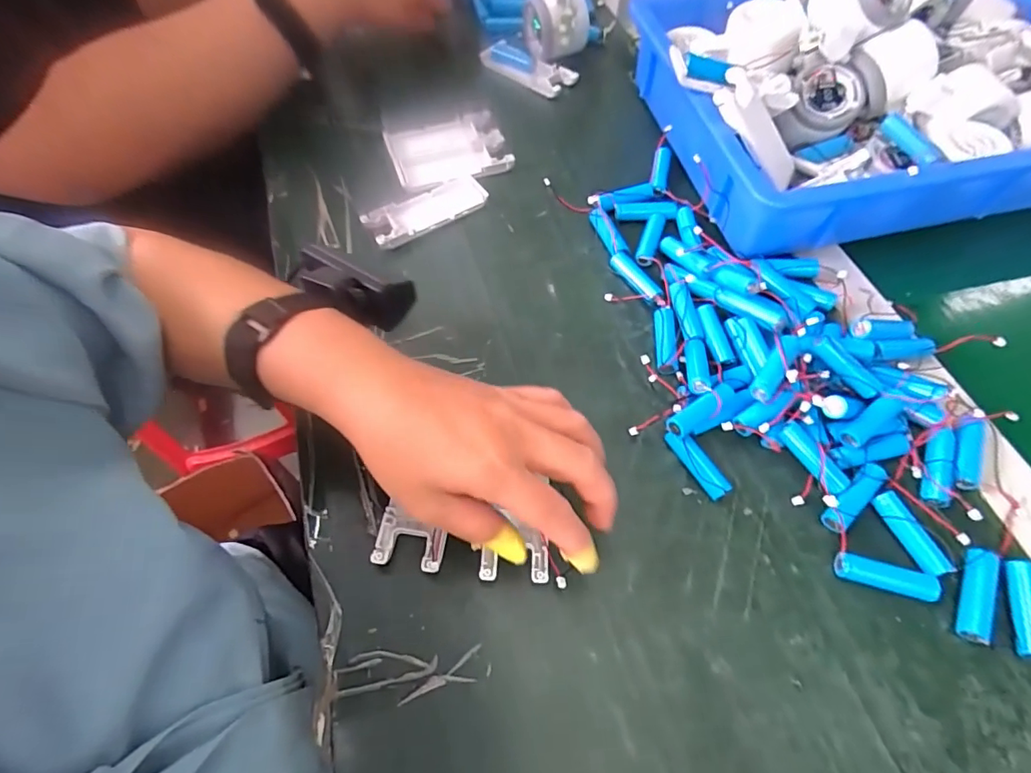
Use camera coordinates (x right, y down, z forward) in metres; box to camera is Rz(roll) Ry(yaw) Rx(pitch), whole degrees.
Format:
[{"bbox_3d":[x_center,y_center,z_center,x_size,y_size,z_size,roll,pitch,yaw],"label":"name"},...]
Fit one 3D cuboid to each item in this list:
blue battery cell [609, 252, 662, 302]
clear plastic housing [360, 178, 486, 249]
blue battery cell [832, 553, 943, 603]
[{"bbox_3d":[0.096,-0.086,0.409,0.016,0.011,0.052,-28,64,-15],"label":"blue battery cell"},{"bbox_3d":[-0.076,-0.153,0.447,0.104,0.013,0.040,-31,65,-16],"label":"clear plastic housing"},{"bbox_3d":[0.212,0.110,0.298,0.052,0.012,0.016,13,61,8],"label":"blue battery cell"}]

